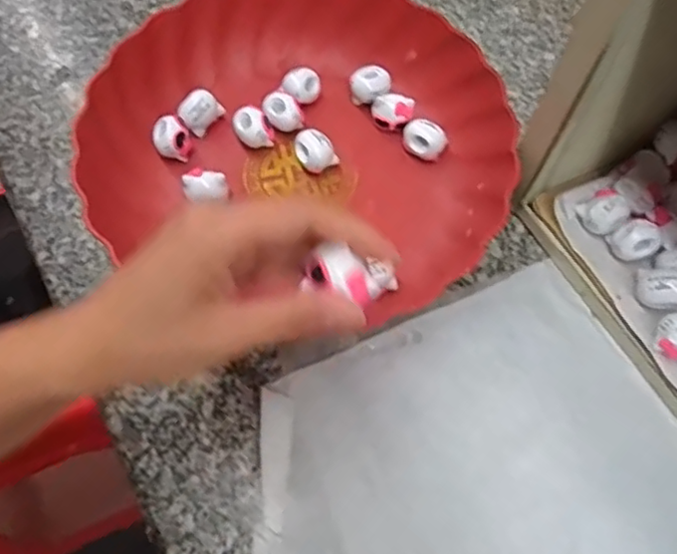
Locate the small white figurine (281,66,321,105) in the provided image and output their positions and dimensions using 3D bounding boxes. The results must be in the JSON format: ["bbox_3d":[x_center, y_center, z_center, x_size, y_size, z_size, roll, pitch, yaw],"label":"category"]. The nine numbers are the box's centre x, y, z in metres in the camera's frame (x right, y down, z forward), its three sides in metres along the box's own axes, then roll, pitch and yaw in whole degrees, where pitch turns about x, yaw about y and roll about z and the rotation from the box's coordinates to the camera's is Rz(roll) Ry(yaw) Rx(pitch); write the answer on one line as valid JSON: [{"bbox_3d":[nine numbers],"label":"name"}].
[{"bbox_3d":[-0.024,-0.122,0.405,0.024,0.020,0.019,-40,70,-18],"label":"small white figurine"}]

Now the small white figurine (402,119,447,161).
[{"bbox_3d":[0.052,-0.085,0.390,0.026,0.020,0.017,31,67,14],"label":"small white figurine"}]

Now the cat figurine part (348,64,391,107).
[{"bbox_3d":[0.021,-0.122,0.408,0.023,0.020,0.023,0,63,-1],"label":"cat figurine part"}]

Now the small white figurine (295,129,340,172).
[{"bbox_3d":[-0.015,-0.076,0.388,0.022,0.024,0.021,0,63,-1],"label":"small white figurine"}]

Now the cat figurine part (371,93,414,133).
[{"bbox_3d":[0.034,-0.103,0.399,0.025,0.019,0.018,13,64,5],"label":"cat figurine part"}]

